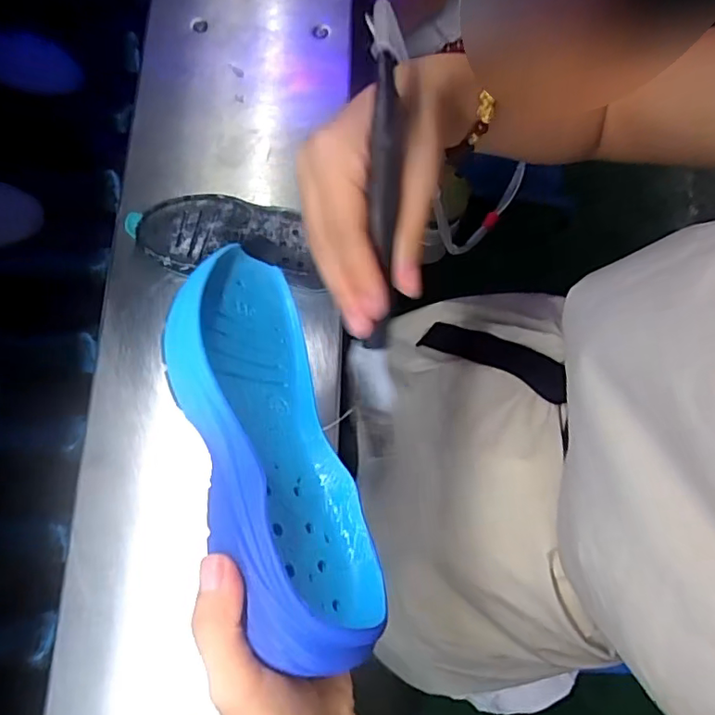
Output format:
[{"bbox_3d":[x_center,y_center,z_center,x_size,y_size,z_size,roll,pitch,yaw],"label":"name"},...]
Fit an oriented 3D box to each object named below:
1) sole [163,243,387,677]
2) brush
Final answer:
[{"bbox_3d":[-0.055,0.040,0.285,0.058,0.083,0.221,-37,56,24],"label":"sole"},{"bbox_3d":[0.009,-0.038,0.252,0.022,0.016,0.176,2,108,0],"label":"brush"}]

